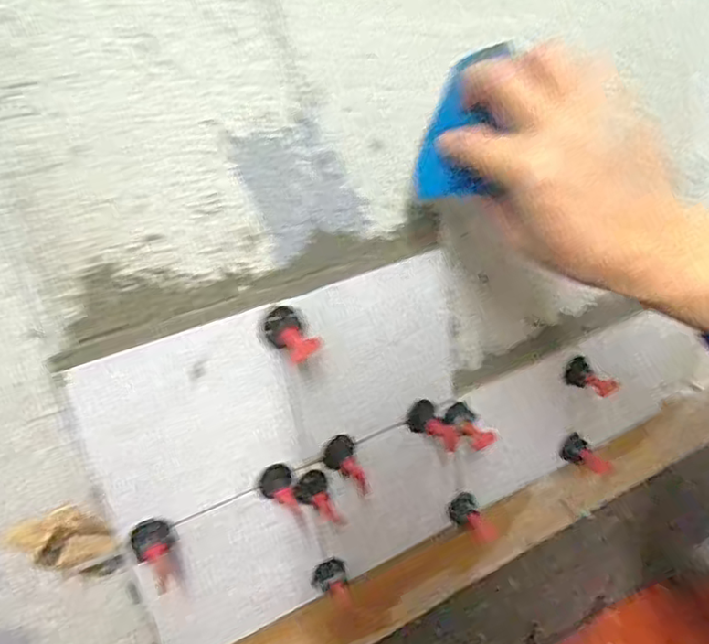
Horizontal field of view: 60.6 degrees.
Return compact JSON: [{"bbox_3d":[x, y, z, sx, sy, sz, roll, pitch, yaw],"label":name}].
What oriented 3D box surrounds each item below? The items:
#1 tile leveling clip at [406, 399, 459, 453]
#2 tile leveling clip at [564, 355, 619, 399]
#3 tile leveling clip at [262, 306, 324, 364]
[{"bbox_3d":[0.069,0.092,0.521,0.025,0.027,0.050,-19,30,-23],"label":"tile leveling clip"},{"bbox_3d":[0.238,0.057,0.609,0.050,0.024,0.026,32,43,25],"label":"tile leveling clip"},{"bbox_3d":[-0.044,0.008,0.420,0.027,0.028,0.035,-23,31,-29],"label":"tile leveling clip"}]

